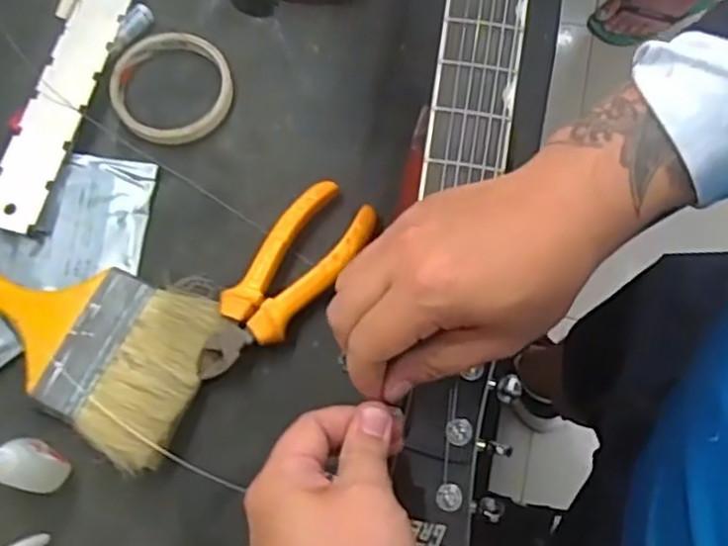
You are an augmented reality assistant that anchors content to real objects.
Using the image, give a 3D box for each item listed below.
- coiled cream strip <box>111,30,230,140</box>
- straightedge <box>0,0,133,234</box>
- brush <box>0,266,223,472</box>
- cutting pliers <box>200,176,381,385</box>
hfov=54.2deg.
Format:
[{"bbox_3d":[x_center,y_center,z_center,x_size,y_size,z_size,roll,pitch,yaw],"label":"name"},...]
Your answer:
[{"bbox_3d":[-0.139,-0.136,0.518,0.086,0.008,0.086,17,75,5],"label":"coiled cream strip"},{"bbox_3d":[-0.190,-0.218,0.533,0.040,0.006,0.403,15,71,-2],"label":"straightedge"},{"bbox_3d":[-0.204,0.042,0.457,0.205,0.024,0.108,17,75,4],"label":"brush"},{"bbox_3d":[-0.054,0.006,0.472,0.052,0.025,0.149,37,77,10],"label":"cutting pliers"}]

